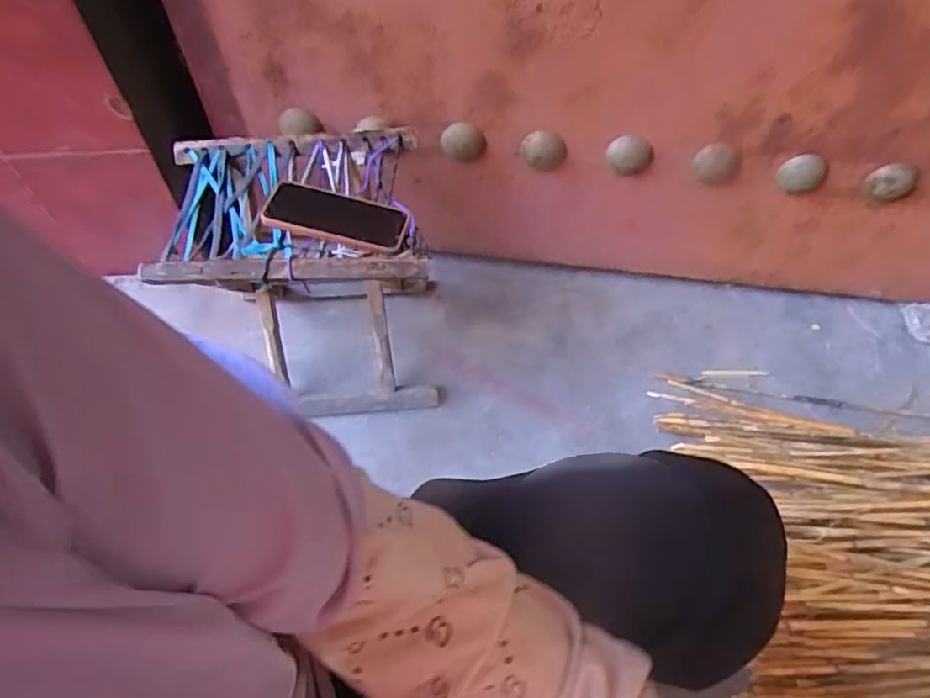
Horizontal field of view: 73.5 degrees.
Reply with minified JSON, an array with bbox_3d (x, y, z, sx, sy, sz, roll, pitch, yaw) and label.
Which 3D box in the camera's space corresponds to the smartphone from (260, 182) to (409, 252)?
[{"bbox_3d":[-0.157,-0.165,0.762,0.169,0.017,0.088,12,45,-1],"label":"smartphone"}]

